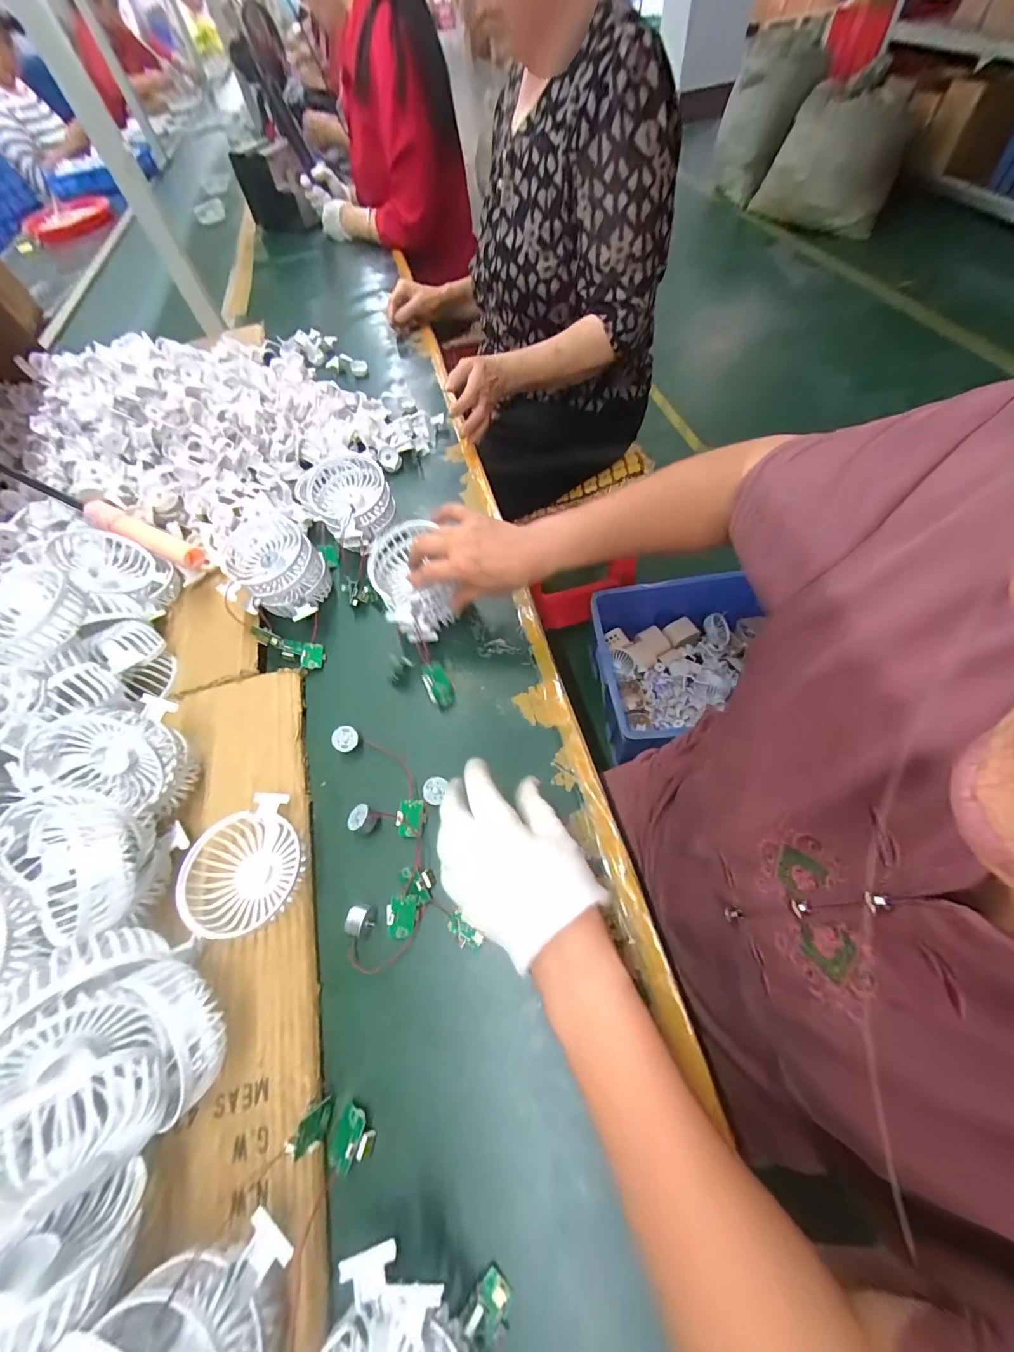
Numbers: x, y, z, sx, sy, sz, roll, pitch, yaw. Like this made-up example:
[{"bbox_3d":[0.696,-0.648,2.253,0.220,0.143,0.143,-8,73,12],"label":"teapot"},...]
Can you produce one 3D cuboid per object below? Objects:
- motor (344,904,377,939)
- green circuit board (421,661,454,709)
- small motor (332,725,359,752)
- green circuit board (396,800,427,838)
[{"bbox_3d":[-0.111,0.187,0.335,0.020,0.015,0.021,10,61,12],"label":"motor"},{"bbox_3d":[-0.067,0.008,0.425,0.025,0.008,0.046,-17,82,-33],"label":"green circuit board"},{"bbox_3d":[-0.151,0.060,0.411,0.022,0.016,0.023,0,60,0],"label":"small motor"},{"bbox_3d":[-0.081,0.119,0.370,0.024,0.006,0.030,12,57,-8],"label":"green circuit board"}]

